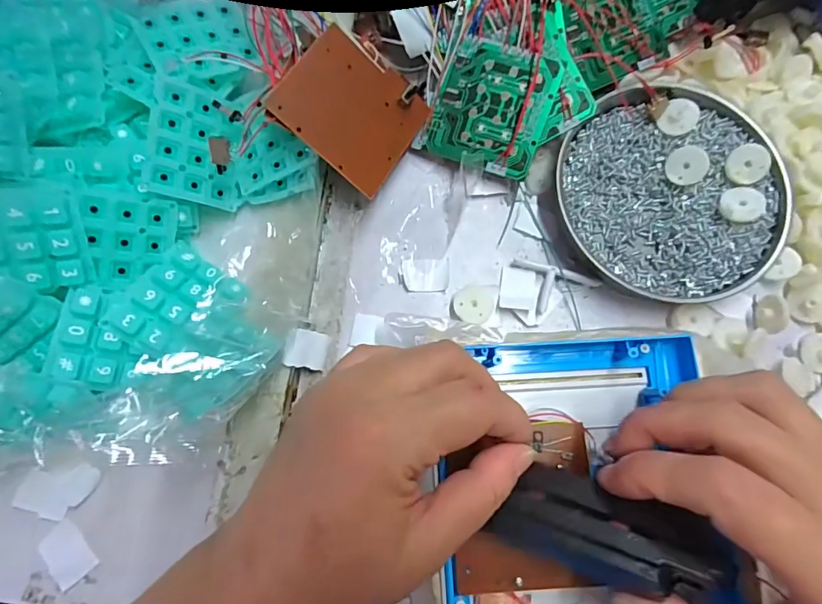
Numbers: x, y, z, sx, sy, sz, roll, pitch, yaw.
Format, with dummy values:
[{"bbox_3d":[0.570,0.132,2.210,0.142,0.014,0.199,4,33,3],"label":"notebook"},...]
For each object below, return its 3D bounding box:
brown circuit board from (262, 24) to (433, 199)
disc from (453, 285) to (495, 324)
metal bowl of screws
[{"bbox_3d":[-0.031,-0.108,0.262,0.075,0.004,0.073,39,69,-22],"label":"brown circuit board"},{"bbox_3d":[0.038,0.001,0.276,0.024,0.006,0.023,0,78,-1],"label":"disc"},{"bbox_3d":[0.160,-0.068,0.285,0.121,0.023,0.133,0,78,-1],"label":"metal bowl of screws"}]

